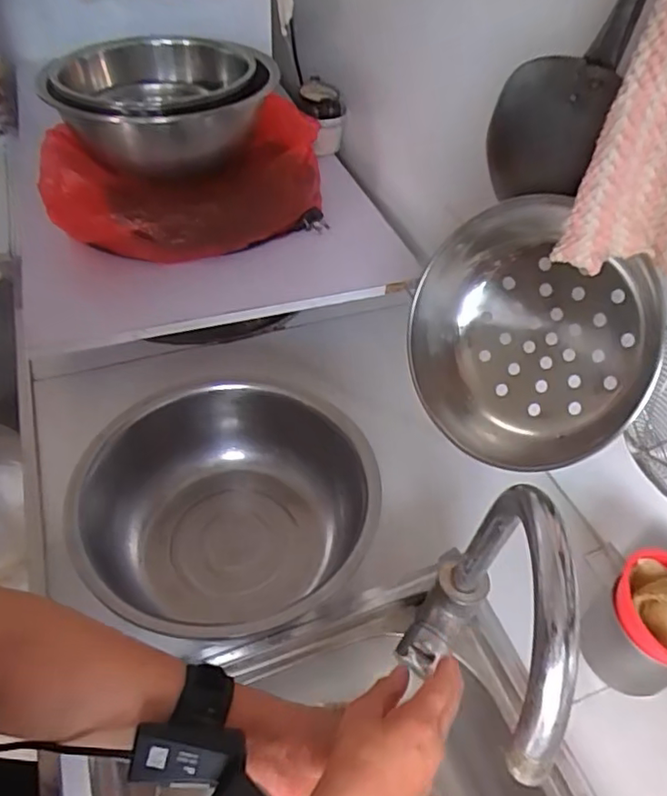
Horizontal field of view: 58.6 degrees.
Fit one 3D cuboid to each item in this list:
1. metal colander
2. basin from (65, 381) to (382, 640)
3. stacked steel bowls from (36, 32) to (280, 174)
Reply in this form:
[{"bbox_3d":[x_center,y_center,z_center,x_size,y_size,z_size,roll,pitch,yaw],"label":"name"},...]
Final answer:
[{"bbox_3d":[0.170,-0.058,0.511,0.202,0.231,0.105,33,14,13],"label":"metal colander"},{"bbox_3d":[-0.114,0.112,0.627,0.291,0.111,0.263,-29,55,-28],"label":"basin"},{"bbox_3d":[-0.227,-0.401,0.808,0.271,0.097,0.283,2,47,-3],"label":"stacked steel bowls"}]

